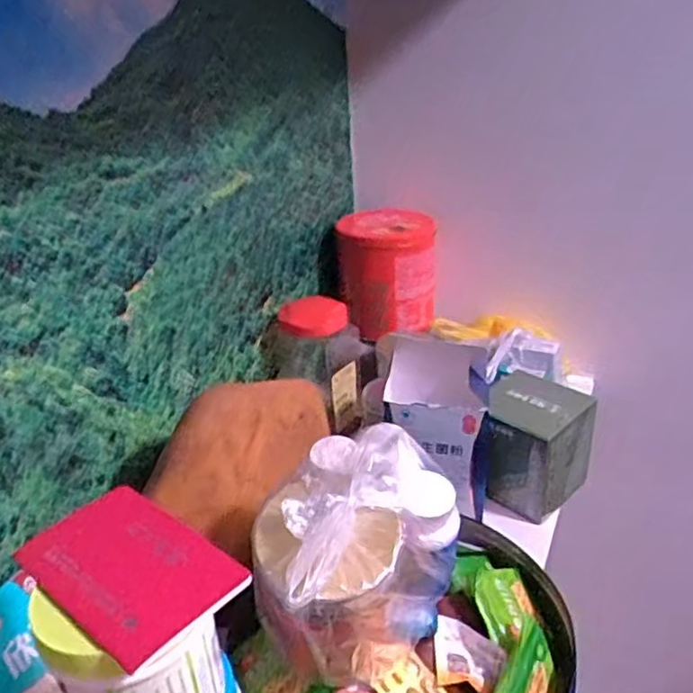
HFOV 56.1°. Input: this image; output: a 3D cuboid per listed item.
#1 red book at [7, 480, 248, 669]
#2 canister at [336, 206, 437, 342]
[{"bbox_3d":[-0.124,0.126,0.376,0.127,0.007,0.079,20,35,36],"label":"red book"},{"bbox_3d":[0.065,-0.115,0.983,0.133,0.155,0.123,3,28,11],"label":"canister"}]

